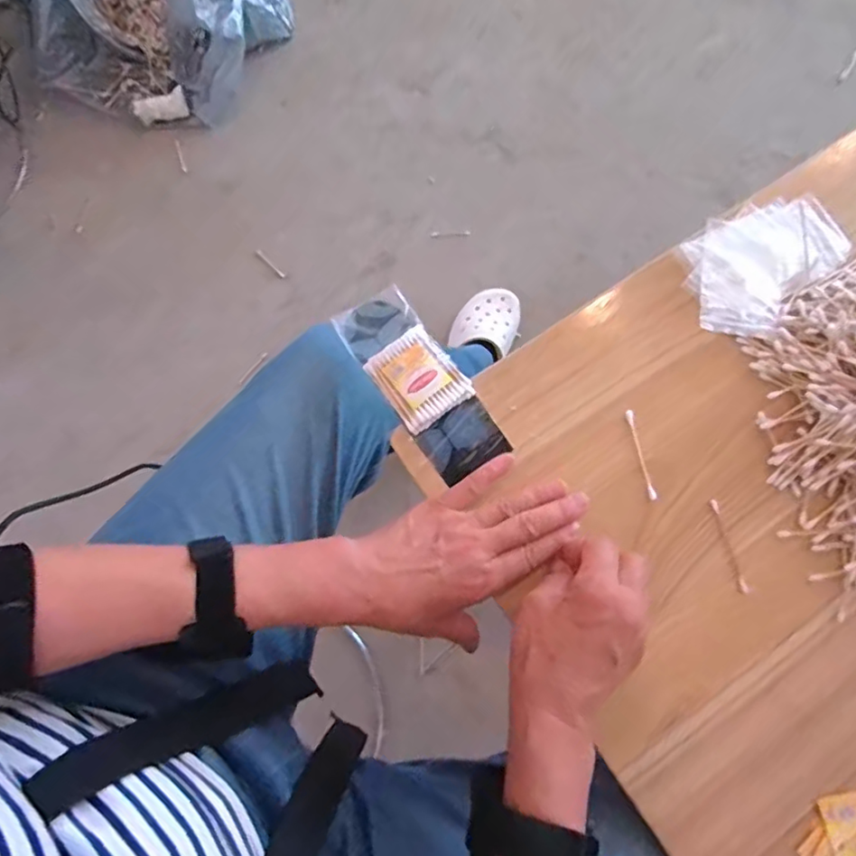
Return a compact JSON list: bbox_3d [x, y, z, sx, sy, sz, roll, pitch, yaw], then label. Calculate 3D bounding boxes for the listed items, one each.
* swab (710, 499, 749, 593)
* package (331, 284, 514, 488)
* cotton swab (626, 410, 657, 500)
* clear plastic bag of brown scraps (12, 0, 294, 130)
[{"bbox_3d":[0.230,0.090,0.440,0.007,0.004,0.071,-13,75,-3],"label":"swab"},{"bbox_3d":[-0.009,-0.041,0.466,0.061,0.018,0.169,-34,75,-8],"label":"package"},{"bbox_3d":[0.168,0.021,0.456,0.006,0.006,0.073,-10,75,-2],"label":"cotton swab"},{"bbox_3d":[-0.534,-0.802,1.087,0.437,0.161,0.422,25,77,5],"label":"clear plastic bag of brown scraps"}]

